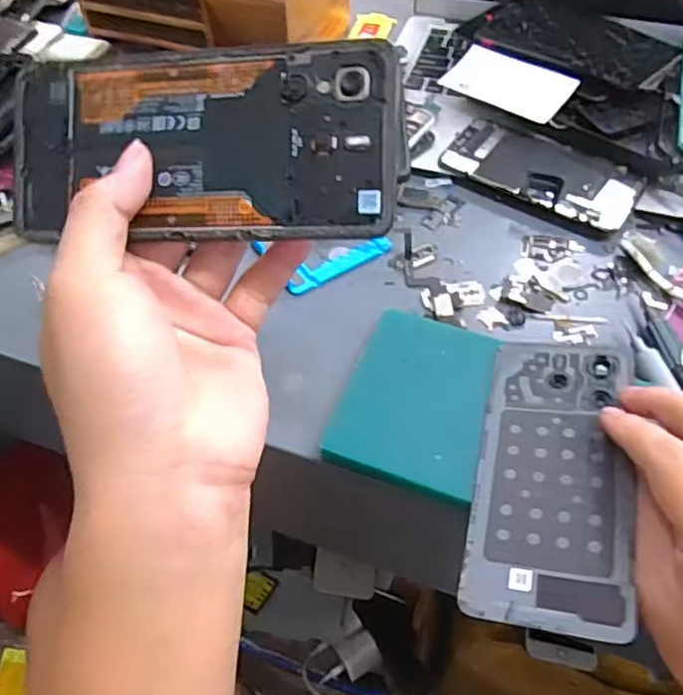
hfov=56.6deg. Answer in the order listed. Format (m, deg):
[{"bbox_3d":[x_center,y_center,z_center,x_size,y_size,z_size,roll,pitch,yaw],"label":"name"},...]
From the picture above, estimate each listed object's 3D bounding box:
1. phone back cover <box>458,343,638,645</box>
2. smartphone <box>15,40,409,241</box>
[{"bbox_3d":[0.106,0.061,0.320,0.072,0.004,0.156,2,52,23],"label":"phone back cover"},{"bbox_3d":[-0.056,-0.079,0.253,0.161,0.005,0.072,1,91,10],"label":"smartphone"}]

